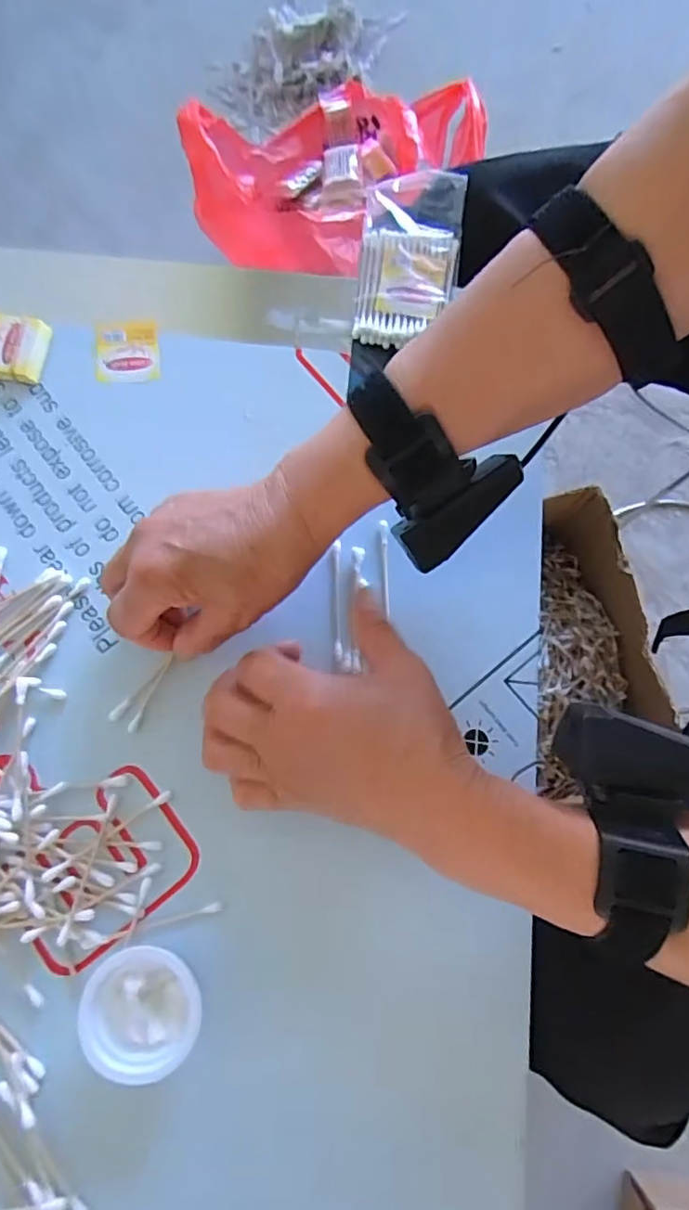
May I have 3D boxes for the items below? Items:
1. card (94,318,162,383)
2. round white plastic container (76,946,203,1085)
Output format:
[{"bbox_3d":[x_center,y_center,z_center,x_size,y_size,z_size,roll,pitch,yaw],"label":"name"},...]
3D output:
[{"bbox_3d":[-0.140,-0.165,0.382,0.040,0.005,0.043,-5,76,-3],"label":"card"},{"bbox_3d":[-0.095,0.192,0.282,0.050,0.027,0.053,0,76,-2],"label":"round white plastic container"}]

